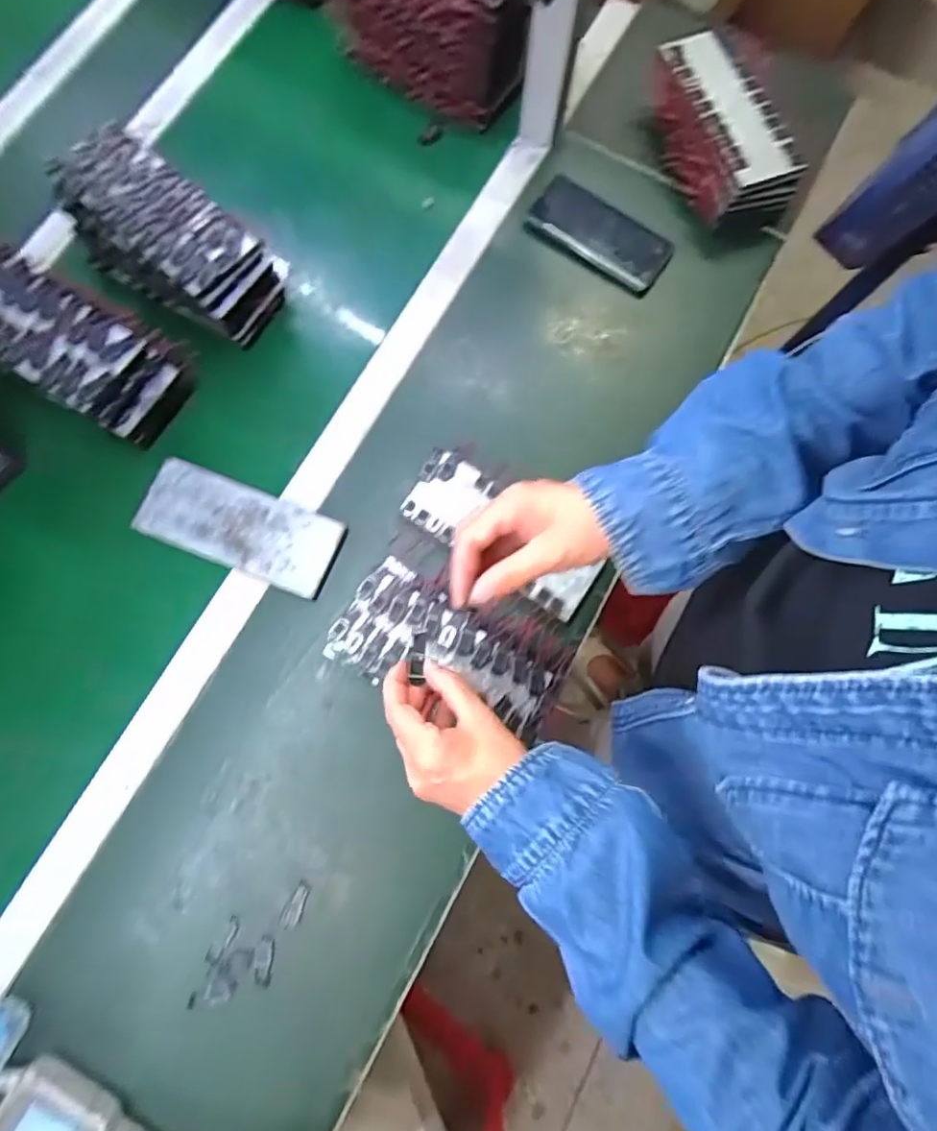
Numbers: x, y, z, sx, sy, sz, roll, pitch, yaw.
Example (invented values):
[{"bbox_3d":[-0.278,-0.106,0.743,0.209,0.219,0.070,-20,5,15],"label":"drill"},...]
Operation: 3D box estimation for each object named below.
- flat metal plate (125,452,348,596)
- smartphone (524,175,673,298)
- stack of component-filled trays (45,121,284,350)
[{"bbox_3d":[-0.228,-0.039,0.589,0.196,0.012,0.082,21,78,3],"label":"flat metal plate"},{"bbox_3d":[0.151,-0.378,0.671,0.158,0.014,0.082,30,79,4],"label":"smartphone"},{"bbox_3d":[-0.302,-0.322,0.597,0.210,0.087,0.105,38,80,6],"label":"stack of component-filled trays"}]

